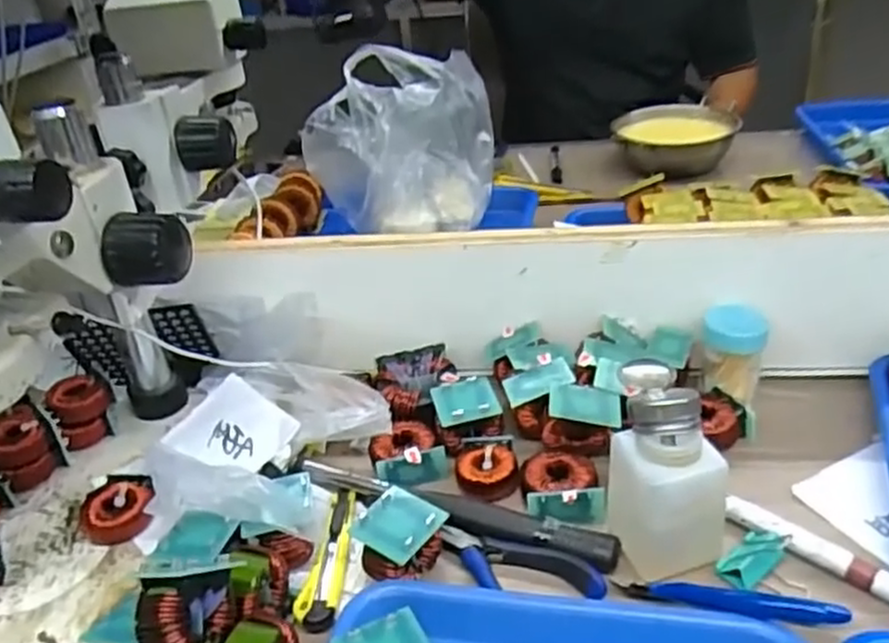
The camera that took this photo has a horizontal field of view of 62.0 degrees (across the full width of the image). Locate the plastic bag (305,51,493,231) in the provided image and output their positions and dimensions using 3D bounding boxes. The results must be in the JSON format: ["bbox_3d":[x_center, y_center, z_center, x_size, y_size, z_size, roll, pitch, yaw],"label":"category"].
[{"bbox_3d":[-0.049,-0.201,0.815,0.197,0.159,0.151,-4,31,5],"label":"plastic bag"}]

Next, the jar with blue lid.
[{"bbox_3d":[0.221,0.028,0.569,0.045,0.073,0.046,7,34,25],"label":"jar with blue lid"}]

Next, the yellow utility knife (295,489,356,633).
[{"bbox_3d":[-0.073,0.148,0.478,0.023,0.017,0.113,-4,31,5],"label":"yellow utility knife"}]

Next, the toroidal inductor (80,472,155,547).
[{"bbox_3d":[-0.214,0.126,0.490,0.043,0.022,0.045,-18,33,-18],"label":"toroidal inductor"}]

